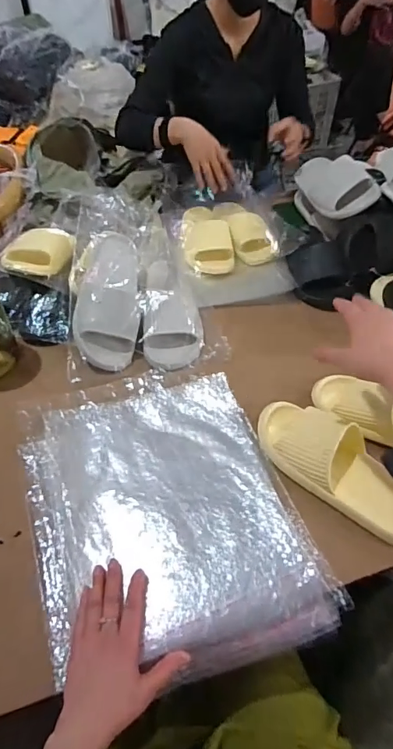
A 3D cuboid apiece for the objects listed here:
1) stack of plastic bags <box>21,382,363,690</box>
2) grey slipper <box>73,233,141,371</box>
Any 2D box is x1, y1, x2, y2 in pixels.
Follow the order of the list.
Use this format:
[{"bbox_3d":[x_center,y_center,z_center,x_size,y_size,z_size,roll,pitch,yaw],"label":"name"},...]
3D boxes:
[{"bbox_3d":[-0.047,0.183,0.619,0.336,0.032,0.406,-16,50,-13],"label":"stack of plastic bags"},{"bbox_3d":[-0.160,-0.147,0.813,0.118,0.065,0.280,-1,72,-1],"label":"grey slipper"}]

